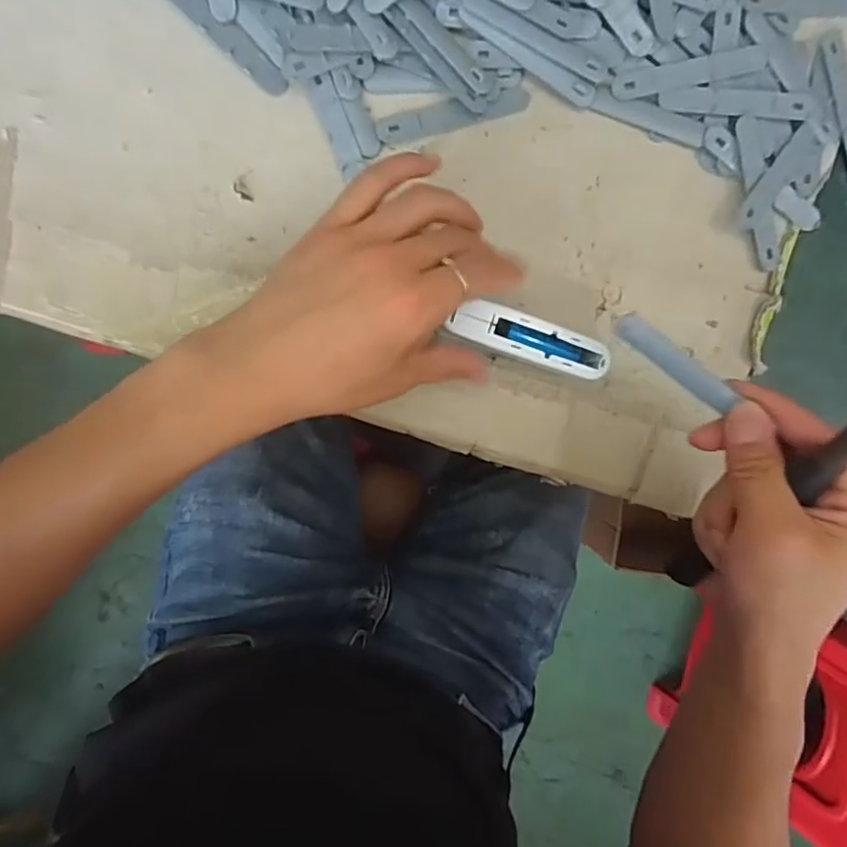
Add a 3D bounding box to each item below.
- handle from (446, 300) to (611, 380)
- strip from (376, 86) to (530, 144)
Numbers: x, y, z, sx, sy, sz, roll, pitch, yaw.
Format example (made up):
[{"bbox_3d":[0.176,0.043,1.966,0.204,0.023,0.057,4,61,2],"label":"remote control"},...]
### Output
[{"bbox_3d":[0.061,-0.048,0.337,0.093,0.023,0.026,15,95,-13],"label":"handle"},{"bbox_3d":[0.019,-0.186,0.349,0.094,0.006,0.015,-16,97,-2],"label":"strip"}]

